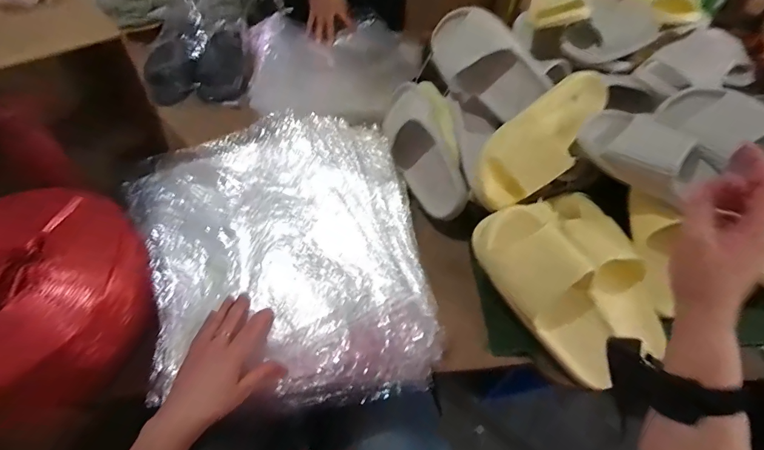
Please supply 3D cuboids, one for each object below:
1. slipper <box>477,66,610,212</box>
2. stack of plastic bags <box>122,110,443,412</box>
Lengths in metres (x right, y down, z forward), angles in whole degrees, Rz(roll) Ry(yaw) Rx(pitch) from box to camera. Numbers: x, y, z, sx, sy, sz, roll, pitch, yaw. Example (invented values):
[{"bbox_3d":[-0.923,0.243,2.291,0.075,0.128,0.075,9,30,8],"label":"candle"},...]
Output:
[{"bbox_3d":[0.248,-0.133,0.599,0.260,0.059,0.111,-47,65,0],"label":"slipper"},{"bbox_3d":[-0.144,0.031,0.599,0.392,0.059,0.466,-14,63,-11],"label":"stack of plastic bags"}]

